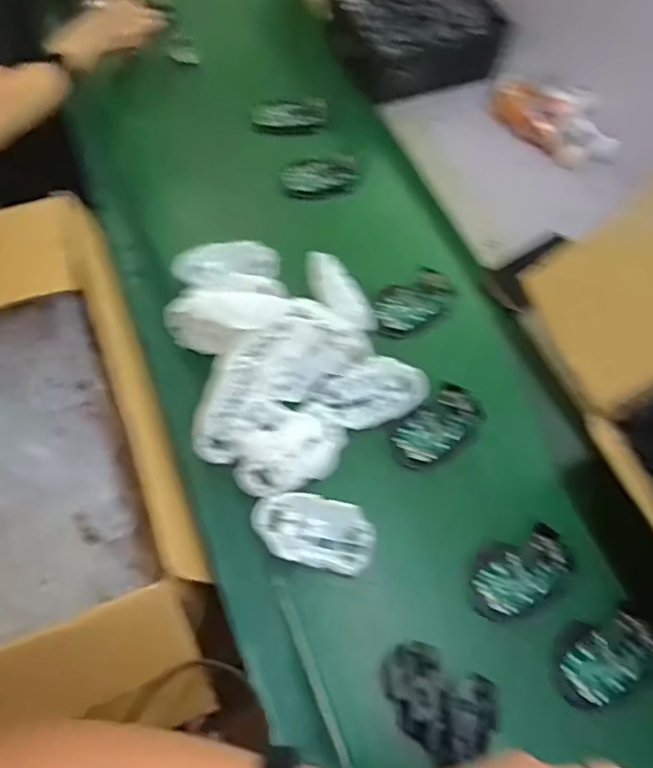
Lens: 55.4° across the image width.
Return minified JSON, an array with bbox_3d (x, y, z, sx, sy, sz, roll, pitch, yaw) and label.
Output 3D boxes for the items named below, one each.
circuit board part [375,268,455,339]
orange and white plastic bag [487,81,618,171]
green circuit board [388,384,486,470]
[{"bbox_3d":[0.106,-0.102,0.782,0.107,0.024,0.063,-31,69,-6],"label":"circuit board part"},{"bbox_3d":[0.344,-0.399,0.928,0.078,0.063,0.190,-33,63,-22],"label":"orange and white plastic bag"},{"bbox_3d":[0.126,0.049,0.703,0.107,0.025,0.061,-40,78,-12],"label":"green circuit board"}]

